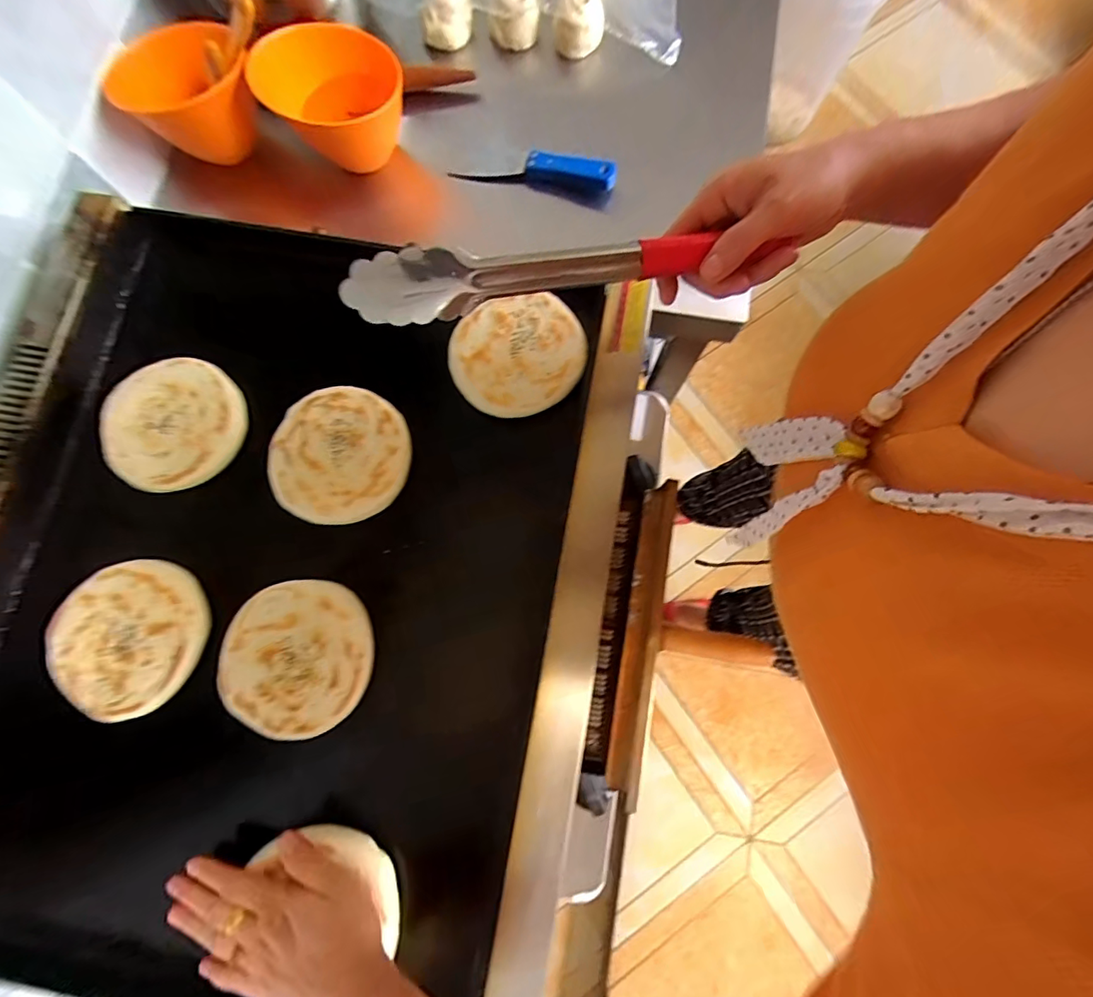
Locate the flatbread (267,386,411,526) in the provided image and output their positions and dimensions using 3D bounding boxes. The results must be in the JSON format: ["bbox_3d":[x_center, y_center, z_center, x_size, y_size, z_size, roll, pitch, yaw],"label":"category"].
[{"bbox_3d":[-0.186,-0.039,0.447,0.119,0.021,0.121,0,79,1],"label":"flatbread"}]

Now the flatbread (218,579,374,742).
[{"bbox_3d":[-0.212,0.133,0.415,0.122,0.009,0.124,0,78,1],"label":"flatbread"}]

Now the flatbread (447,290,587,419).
[{"bbox_3d":[-0.027,-0.137,0.463,0.125,0.016,0.110,-27,79,-4],"label":"flatbread"}]

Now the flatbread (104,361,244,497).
[{"bbox_3d":[-0.347,-0.069,0.451,0.124,0.010,0.116,0,79,1],"label":"flatbread"}]

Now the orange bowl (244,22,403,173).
[{"bbox_3d":[-0.244,-0.481,0.600,0.151,0.116,0.151,0,79,1],"label":"orange bowl"}]

